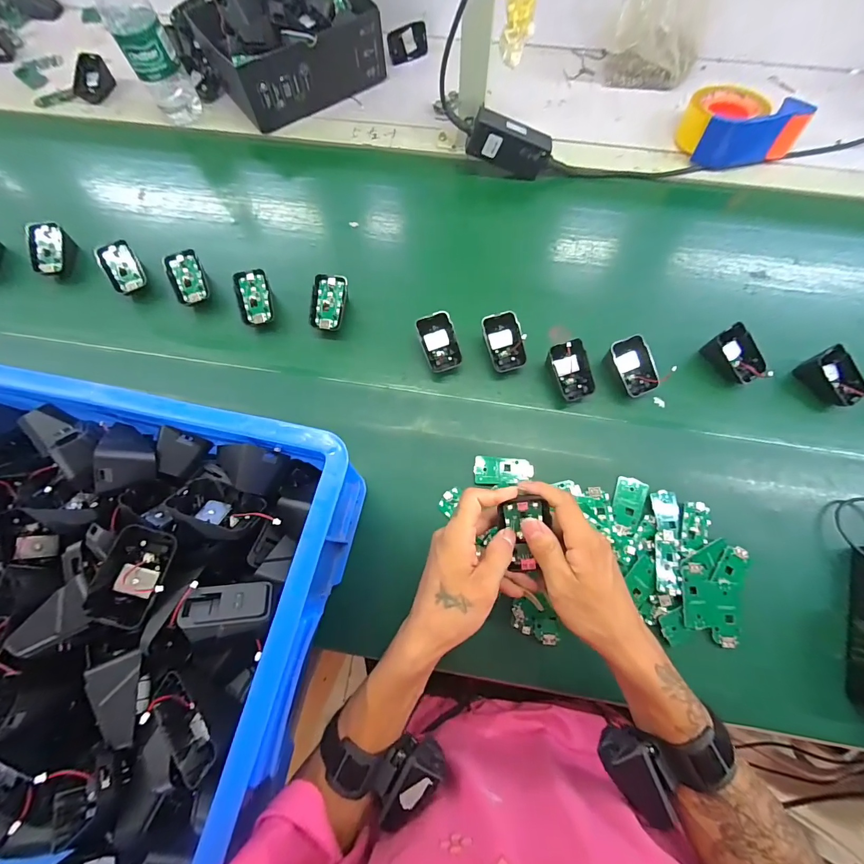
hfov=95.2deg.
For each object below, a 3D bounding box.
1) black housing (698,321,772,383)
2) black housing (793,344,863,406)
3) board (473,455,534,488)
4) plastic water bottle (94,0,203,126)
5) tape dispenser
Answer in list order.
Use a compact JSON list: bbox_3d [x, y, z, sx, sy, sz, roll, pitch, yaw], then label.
[{"bbox_3d":[0.370,-0.089,0.479,0.054,0.035,0.070,-33,75,-9],"label":"black housing"},{"bbox_3d":[0.481,-0.064,0.472,0.053,0.035,0.070,-33,75,-9],"label":"black housing"},{"bbox_3d":[0.081,0.044,0.450,0.064,0.004,0.033,1,69,12],"label":"board"},{"bbox_3d":[-0.412,-0.563,0.552,0.067,0.225,0.055,-26,74,-7],"label":"plastic water bottle"},{"bbox_3d":[0.447,-0.444,0.580,0.153,0.076,0.107,31,75,10],"label":"tape dispenser"}]

